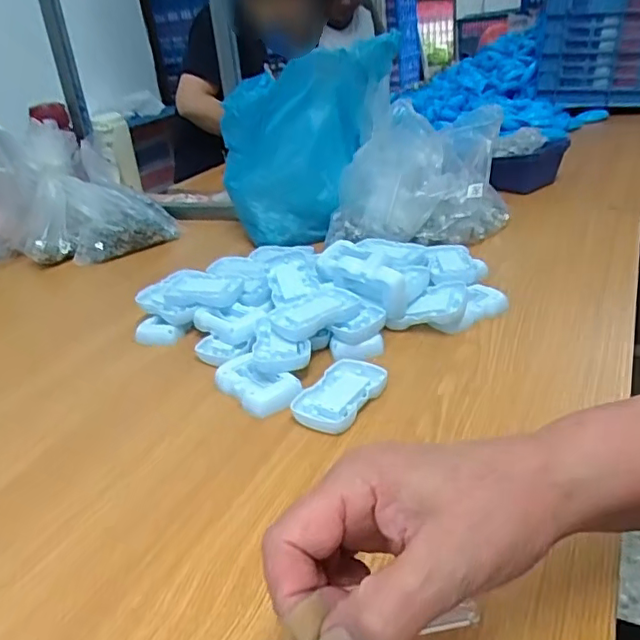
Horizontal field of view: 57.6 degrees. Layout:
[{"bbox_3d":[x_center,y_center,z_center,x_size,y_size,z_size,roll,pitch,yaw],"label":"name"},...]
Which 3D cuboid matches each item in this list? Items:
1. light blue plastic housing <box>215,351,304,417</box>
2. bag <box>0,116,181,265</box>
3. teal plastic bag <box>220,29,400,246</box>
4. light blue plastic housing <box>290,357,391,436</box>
[{"bbox_3d":[-0.057,0.062,0.539,0.089,0.024,0.049,20,39,40],"label":"light blue plastic housing"},{"bbox_3d":[-0.413,-0.214,0.957,0.302,0.184,0.232,8,32,26],"label":"bag"},{"bbox_3d":[-0.013,-0.248,0.837,0.256,0.243,0.089,-6,28,2],"label":"teal plastic bag"},{"bbox_3d":[0.020,0.066,0.514,0.057,0.013,0.092,13,34,32],"label":"light blue plastic housing"}]

